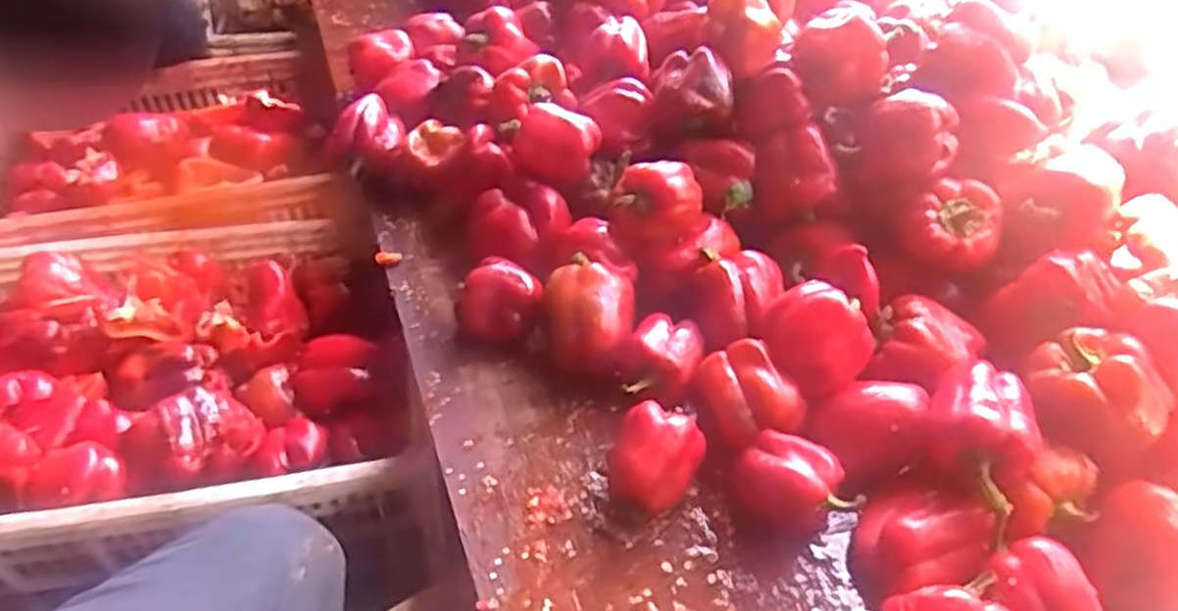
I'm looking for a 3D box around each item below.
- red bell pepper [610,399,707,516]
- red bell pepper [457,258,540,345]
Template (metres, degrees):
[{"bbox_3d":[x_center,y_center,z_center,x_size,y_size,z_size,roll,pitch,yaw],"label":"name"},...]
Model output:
[{"bbox_3d":[0.052,0.119,0.597,0.061,0.067,0.060,1,45,-1],"label":"red bell pepper"},{"bbox_3d":[-0.082,0.002,0.718,0.074,0.065,0.064,28,50,23],"label":"red bell pepper"}]

